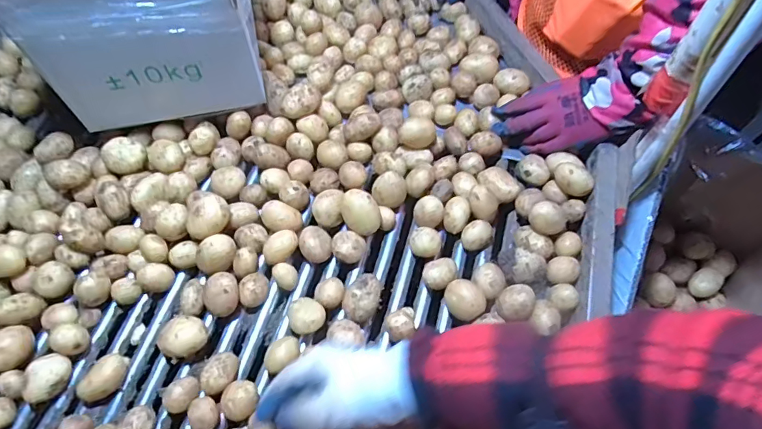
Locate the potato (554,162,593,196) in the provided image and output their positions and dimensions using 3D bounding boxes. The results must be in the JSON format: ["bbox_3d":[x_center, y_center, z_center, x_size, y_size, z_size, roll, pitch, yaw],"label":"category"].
[{"bbox_3d":[0.247,-0.045,0.607,0.030,0.035,0.050,-33,69,-14],"label":"potato"}]

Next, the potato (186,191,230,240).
[{"bbox_3d":[-0.215,0.001,0.588,0.047,0.039,0.062,1,65,1],"label":"potato"}]

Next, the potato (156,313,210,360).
[{"bbox_3d":[-0.227,0.144,0.547,0.043,0.042,0.049,20,67,10],"label":"potato"}]

